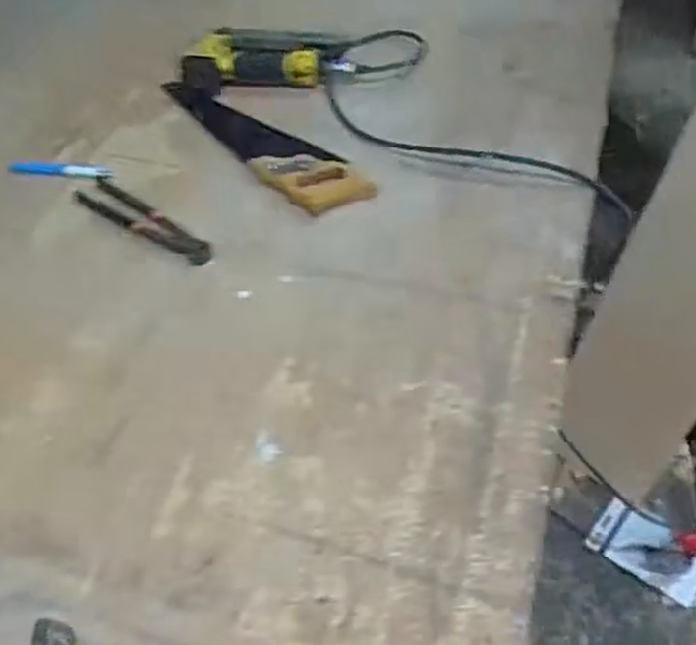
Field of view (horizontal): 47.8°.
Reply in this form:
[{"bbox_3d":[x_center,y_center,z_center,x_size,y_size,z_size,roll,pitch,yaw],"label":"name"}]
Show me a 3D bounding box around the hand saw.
[{"bbox_3d":[-0.123,-0.247,1.059,0.100,0.020,0.378,-33,55,-28],"label":"hand saw"}]

